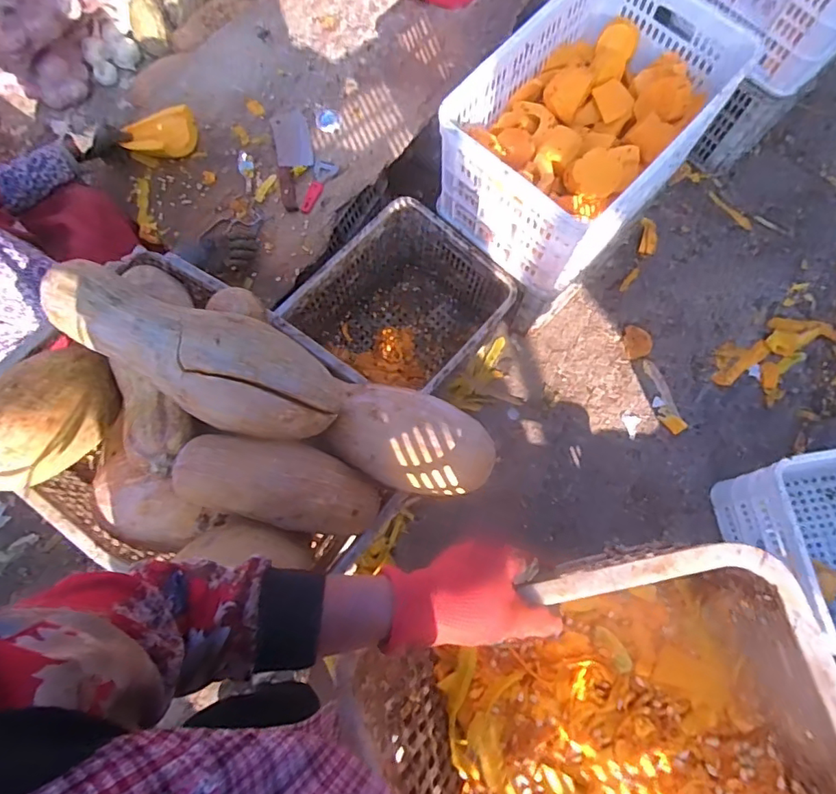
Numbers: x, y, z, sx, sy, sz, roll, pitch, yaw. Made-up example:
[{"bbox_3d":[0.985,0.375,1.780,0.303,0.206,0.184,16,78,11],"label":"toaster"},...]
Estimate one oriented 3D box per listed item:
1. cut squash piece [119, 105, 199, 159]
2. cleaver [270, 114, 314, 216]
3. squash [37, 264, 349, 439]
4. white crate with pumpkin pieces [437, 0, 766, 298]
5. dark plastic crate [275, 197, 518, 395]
[{"bbox_3d":[-0.585,-0.605,1.214,0.162,0.067,0.086,-6,79,-1],"label":"cut squash piece"},{"bbox_3d":[-0.285,-0.552,1.214,0.083,0.019,0.296,-10,69,-5],"label":"cleaver"},{"bbox_3d":[-0.271,-0.053,0.636,0.367,0.111,0.131,24,80,-8],"label":"squash"},{"bbox_3d":[0.323,-0.532,1.037,0.360,0.249,0.531,41,82,7],"label":"white crate with pumpkin pieces"},{"bbox_3d":[-0.025,-0.188,1.236,0.350,0.261,0.406,41,82,7],"label":"dark plastic crate"}]

